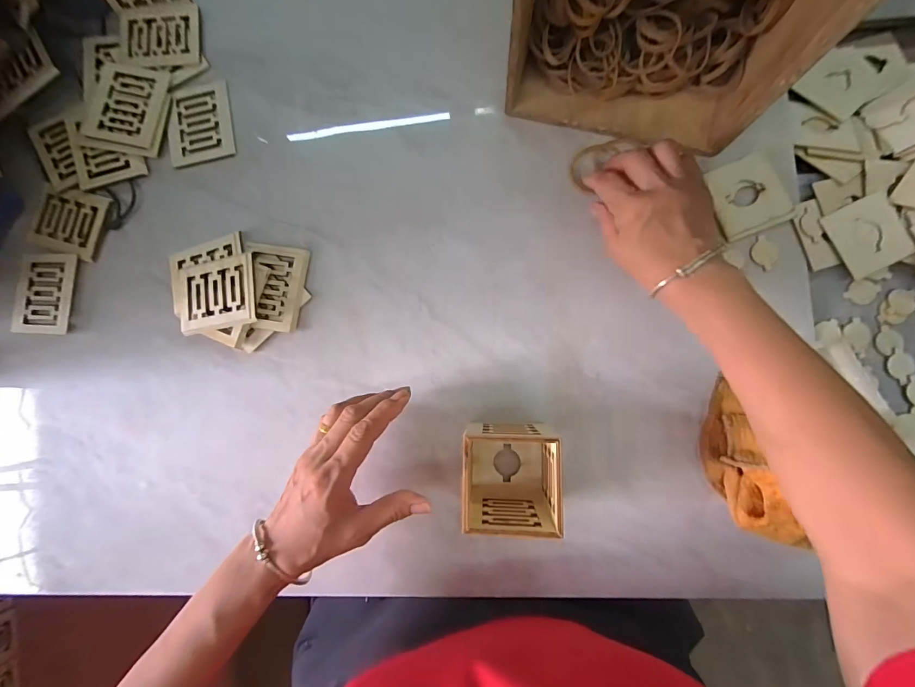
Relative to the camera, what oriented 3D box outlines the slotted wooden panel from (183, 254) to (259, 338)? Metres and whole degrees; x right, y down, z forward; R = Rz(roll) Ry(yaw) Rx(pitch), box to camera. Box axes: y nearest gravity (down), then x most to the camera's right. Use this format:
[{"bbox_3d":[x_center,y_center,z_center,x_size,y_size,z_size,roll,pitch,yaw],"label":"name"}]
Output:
[{"bbox_3d":[-0.224,-0.046,0.363,0.077,0.006,0.064,-9,83,10],"label":"slotted wooden panel"}]

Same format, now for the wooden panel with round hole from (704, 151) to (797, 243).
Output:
[{"bbox_3d":[0.263,-0.134,0.351,0.063,0.005,0.067,-21,85,3],"label":"wooden panel with round hole"}]

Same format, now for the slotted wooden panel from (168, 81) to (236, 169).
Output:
[{"bbox_3d":[-0.262,-0.222,0.396,0.065,0.006,0.079,-11,86,3],"label":"slotted wooden panel"}]

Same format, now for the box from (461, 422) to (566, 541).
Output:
[{"bbox_3d":[0.044,0.100,0.305,0.075,0.079,0.068,1,83,3],"label":"box"}]

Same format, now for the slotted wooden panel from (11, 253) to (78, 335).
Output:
[{"bbox_3d":[-0.403,-0.049,0.380,0.056,0.009,0.080,3,83,3],"label":"slotted wooden panel"}]

